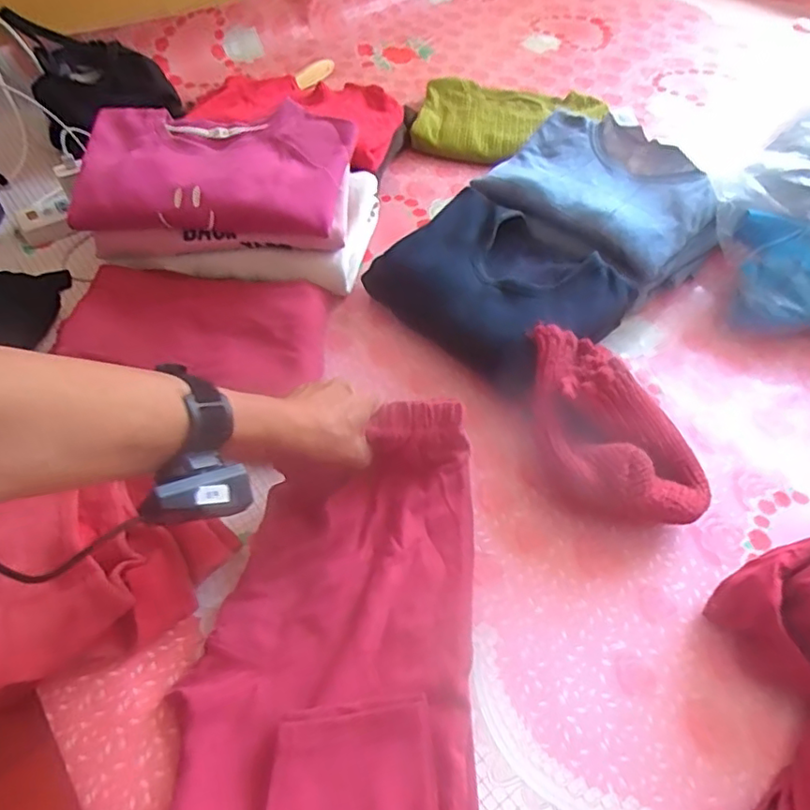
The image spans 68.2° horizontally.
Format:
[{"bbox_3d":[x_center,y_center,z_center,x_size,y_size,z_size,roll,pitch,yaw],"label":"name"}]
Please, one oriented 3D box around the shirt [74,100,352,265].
[{"bbox_3d":[-0.246,-0.306,0.774,0.346,0.071,0.208,0,71,-1],"label":"shirt"}]

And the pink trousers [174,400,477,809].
[{"bbox_3d":[-0.059,0.250,0.451,0.236,0.094,0.547,4,53,7],"label":"pink trousers"}]

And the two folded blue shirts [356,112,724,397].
[{"bbox_3d":[0.200,-0.220,0.810,0.434,0.095,0.298,-39,62,-24],"label":"two folded blue shirts"}]

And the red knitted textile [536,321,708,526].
[{"bbox_3d":[0.196,0.025,0.620,0.130,0.100,0.240,-23,56,-15],"label":"red knitted textile"}]

